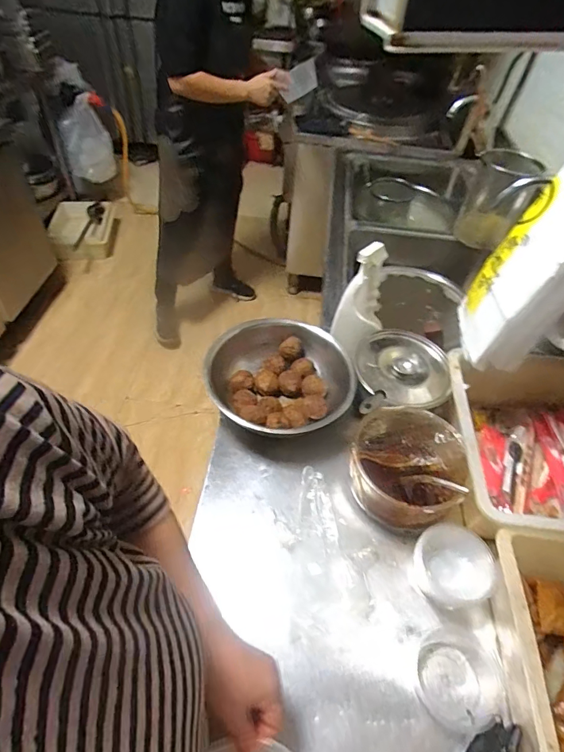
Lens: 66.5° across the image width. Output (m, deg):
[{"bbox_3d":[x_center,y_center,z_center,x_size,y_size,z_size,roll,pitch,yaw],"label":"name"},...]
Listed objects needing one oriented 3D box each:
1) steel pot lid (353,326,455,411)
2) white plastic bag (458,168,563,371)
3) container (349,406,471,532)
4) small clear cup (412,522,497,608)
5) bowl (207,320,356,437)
[{"bbox_3d":[0.213,-0.017,0.762,0.161,0.038,0.183,-2,49,-6],"label":"steel pot lid"},{"bbox_3d":[0.371,-0.144,0.626,0.117,0.275,0.124,10,48,4],"label":"white plastic bag"},{"bbox_3d":[0.193,0.141,0.669,0.160,0.089,0.160,2,48,-3],"label":"container"},{"bbox_3d":[0.237,0.260,0.594,0.089,0.049,0.094,2,48,-3],"label":"small clear cup"},{"bbox_3d":[0.008,0.017,0.792,0.248,0.091,0.248,2,48,-3],"label":"bowl"}]

